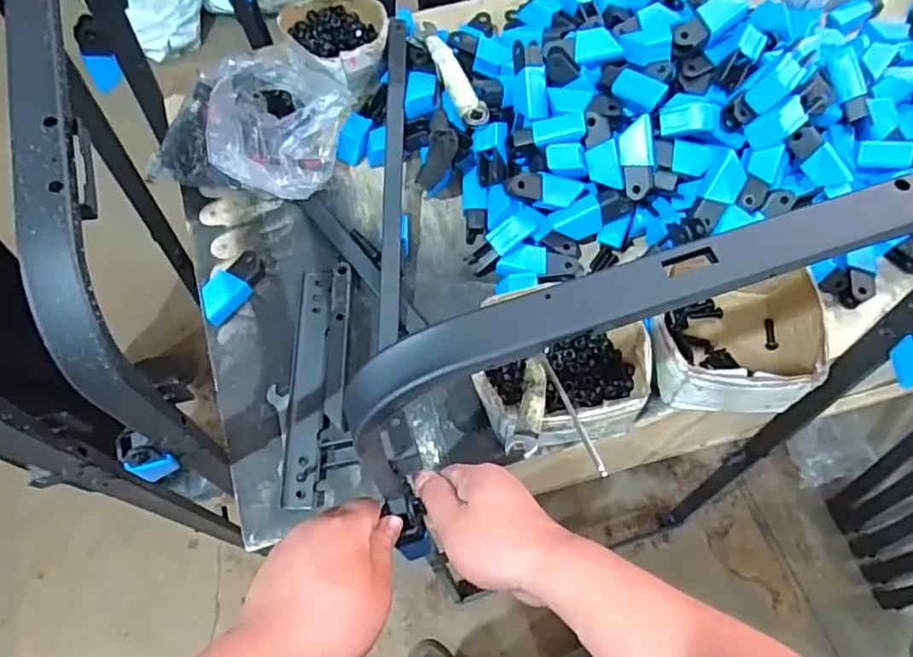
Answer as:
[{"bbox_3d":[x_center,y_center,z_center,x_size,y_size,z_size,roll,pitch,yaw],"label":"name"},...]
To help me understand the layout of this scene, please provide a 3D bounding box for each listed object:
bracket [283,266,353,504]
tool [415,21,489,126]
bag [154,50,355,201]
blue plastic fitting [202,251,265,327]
[{"bbox_3d":[-0.141,0.052,0.620,0.055,0.020,0.251,-1,68,1],"label":"bracket"},{"bbox_3d":[-0.008,-0.298,0.700,0.029,0.018,0.175,-22,69,-8],"label":"tool"},{"bbox_3d":[-0.230,-0.247,0.705,0.190,0.078,0.186,20,69,9],"label":"bag"},{"bbox_3d":[-0.240,-0.047,0.649,0.036,0.032,0.087,32,72,13],"label":"blue plastic fitting"}]

